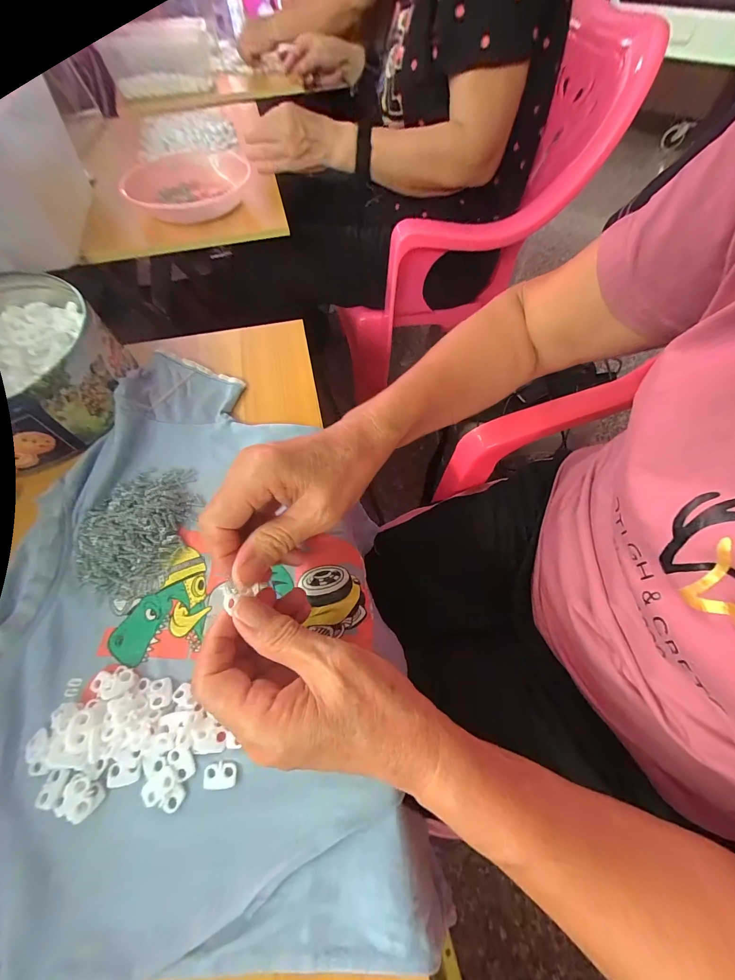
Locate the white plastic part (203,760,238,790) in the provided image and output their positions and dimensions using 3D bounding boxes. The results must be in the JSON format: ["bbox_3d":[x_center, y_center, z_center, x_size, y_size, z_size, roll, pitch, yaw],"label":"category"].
[{"bbox_3d":[-0.086,0.167,0.202,0.019,0.004,0.013,0,60,1],"label":"white plastic part"}]

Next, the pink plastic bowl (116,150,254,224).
[{"bbox_3d":[-0.280,-0.489,0.562,0.168,0.051,0.190,-5,61,-4],"label":"pink plastic bowl"}]

